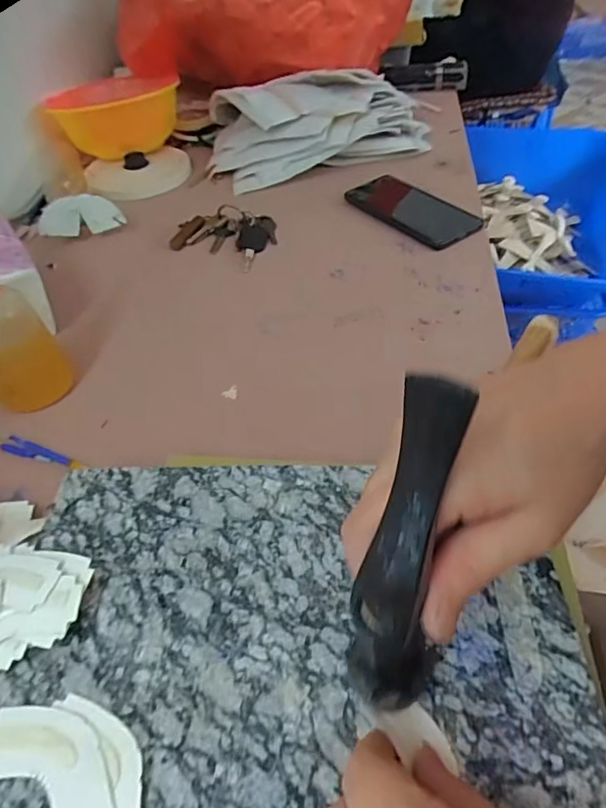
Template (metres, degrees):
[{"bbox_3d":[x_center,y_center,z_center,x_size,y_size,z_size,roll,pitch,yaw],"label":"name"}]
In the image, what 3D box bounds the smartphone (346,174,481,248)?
[{"bbox_3d":[0.131,-0.236,0.627,0.087,0.013,0.173,-30,51,-20],"label":"smartphone"}]

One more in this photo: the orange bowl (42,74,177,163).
[{"bbox_3d":[-0.271,-0.430,0.792,0.169,0.095,0.177,-8,47,-1],"label":"orange bowl"}]

